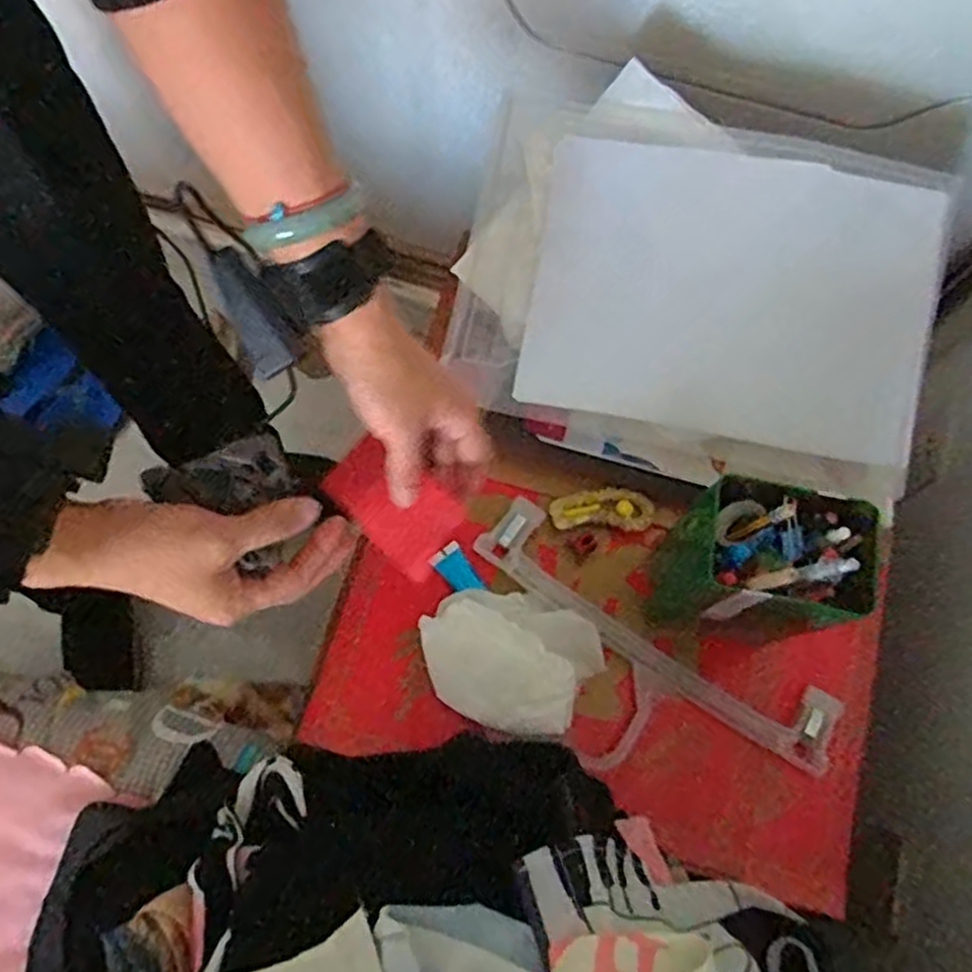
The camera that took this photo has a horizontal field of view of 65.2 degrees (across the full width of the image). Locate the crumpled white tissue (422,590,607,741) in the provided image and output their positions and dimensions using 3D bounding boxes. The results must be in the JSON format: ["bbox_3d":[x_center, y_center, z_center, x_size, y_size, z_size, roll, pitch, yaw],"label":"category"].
[{"bbox_3d":[0.015,0.125,0.553,0.121,0.042,0.097,29,73,7],"label":"crumpled white tissue"}]

